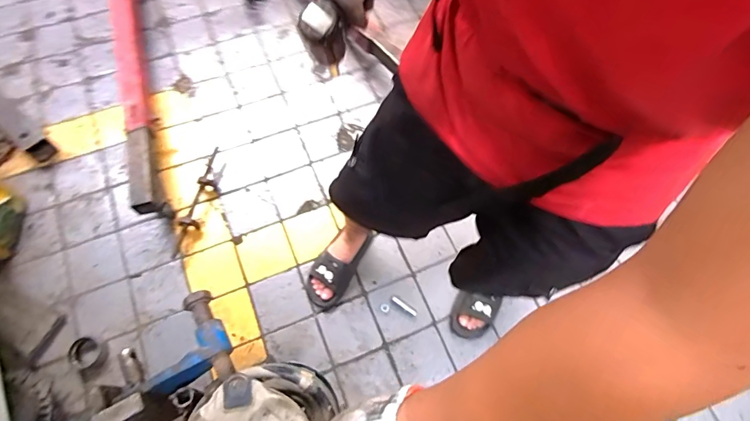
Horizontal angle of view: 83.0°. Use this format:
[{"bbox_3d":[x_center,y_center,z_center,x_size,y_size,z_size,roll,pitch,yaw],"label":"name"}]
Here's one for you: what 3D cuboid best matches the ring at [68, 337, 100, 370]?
[{"bbox_3d":[-0.809,0.398,1.180,0.081,0.020,0.079,1,68,-2],"label":"ring"}]

